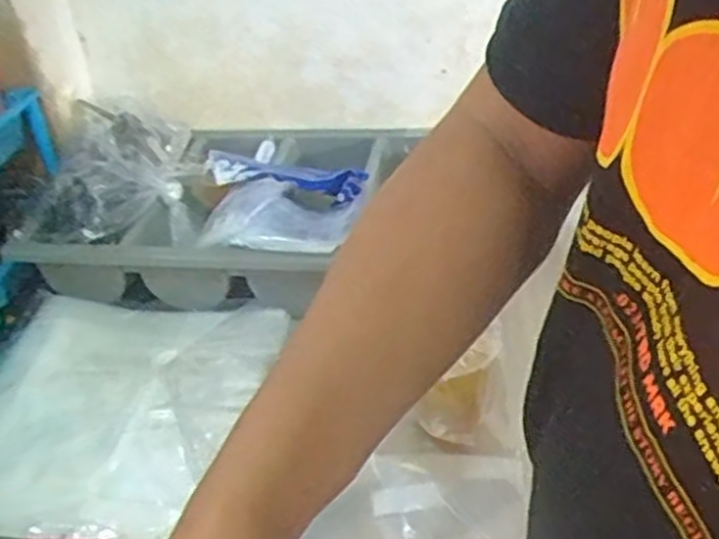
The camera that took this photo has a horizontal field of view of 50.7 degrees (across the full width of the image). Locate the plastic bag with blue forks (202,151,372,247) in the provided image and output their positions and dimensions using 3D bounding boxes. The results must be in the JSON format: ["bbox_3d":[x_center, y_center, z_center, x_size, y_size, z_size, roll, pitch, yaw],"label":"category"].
[{"bbox_3d":[-0.079,-0.086,0.780,0.163,0.069,0.145,3,37,12],"label":"plastic bag with blue forks"}]

